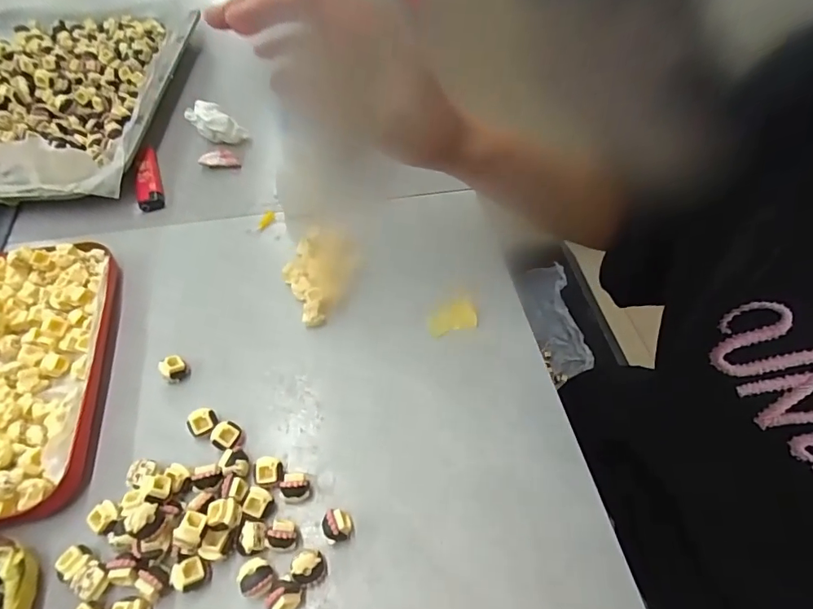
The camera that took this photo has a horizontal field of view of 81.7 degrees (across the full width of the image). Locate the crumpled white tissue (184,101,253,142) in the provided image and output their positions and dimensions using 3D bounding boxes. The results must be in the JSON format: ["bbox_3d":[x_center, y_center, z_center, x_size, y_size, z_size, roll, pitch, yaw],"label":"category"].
[{"bbox_3d":[-0.182,-0.174,0.448,0.058,0.027,0.026,5,55,1],"label":"crumpled white tissue"}]

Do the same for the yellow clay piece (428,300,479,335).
[{"bbox_3d":[0.033,0.010,0.341,0.036,0.004,0.024,-20,58,-16],"label":"yellow clay piece"}]

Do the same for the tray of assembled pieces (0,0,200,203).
[{"bbox_3d":[-0.373,-0.236,0.480,0.266,0.031,0.371,-1,55,-3],"label":"tray of assembled pieces"}]

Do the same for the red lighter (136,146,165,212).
[{"bbox_3d":[-0.229,-0.113,0.417,0.020,0.011,0.074,-16,58,-14],"label":"red lighter"}]

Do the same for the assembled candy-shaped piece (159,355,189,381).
[{"bbox_3d":[-0.152,0.043,0.307,0.015,0.015,0.013,-35,64,-24],"label":"assembled candy-shaped piece"}]

